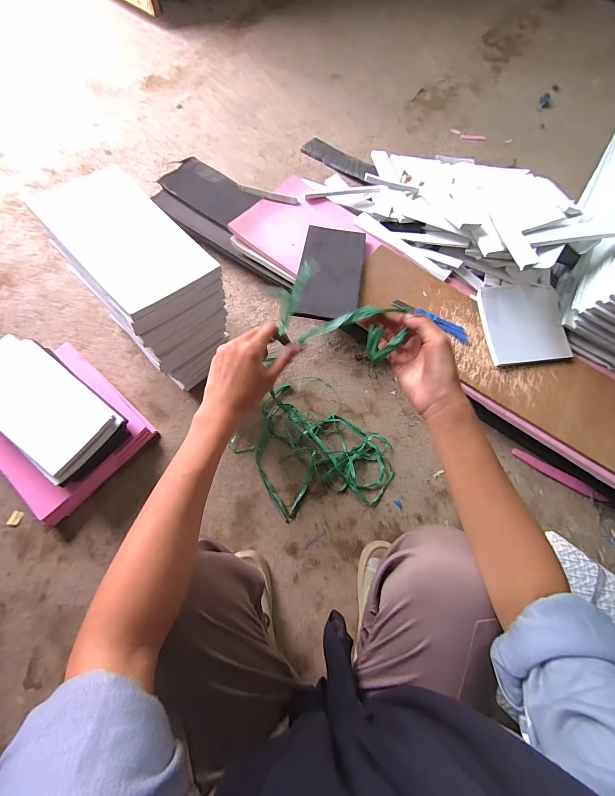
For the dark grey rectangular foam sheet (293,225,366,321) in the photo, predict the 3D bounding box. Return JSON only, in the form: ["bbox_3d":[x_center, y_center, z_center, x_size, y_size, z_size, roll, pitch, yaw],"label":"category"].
[{"bbox_3d":[0.059,-0.301,0.722,0.146,0.020,0.284,9,67,-3],"label":"dark grey rectangular foam sheet"}]

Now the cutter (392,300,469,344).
[{"bbox_3d":[0.295,-0.189,0.712,0.190,0.014,0.043,32,72,8],"label":"cutter"}]

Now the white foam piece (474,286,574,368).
[{"bbox_3d":[0.508,-0.175,0.701,0.209,0.019,0.188,-6,78,-7],"label":"white foam piece"}]

